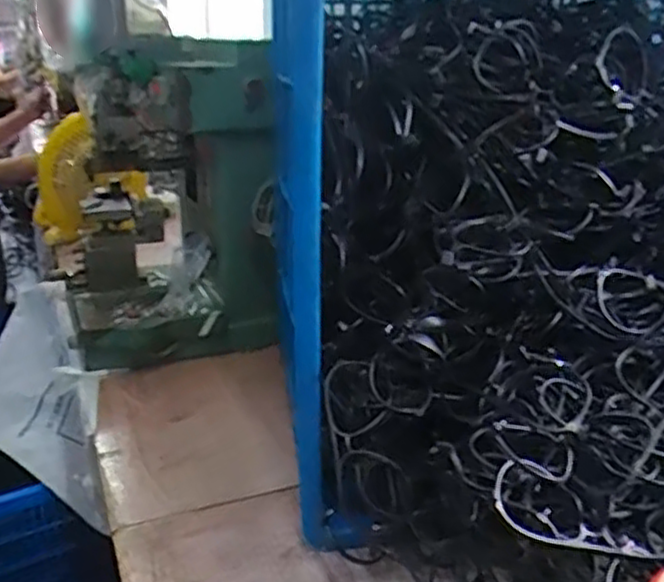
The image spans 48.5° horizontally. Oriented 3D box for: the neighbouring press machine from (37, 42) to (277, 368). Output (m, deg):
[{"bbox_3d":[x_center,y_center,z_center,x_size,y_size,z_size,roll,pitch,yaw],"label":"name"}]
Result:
[{"bbox_3d":[-0.249,-0.125,1.059,0.257,0.427,0.320,-7,20,-20],"label":"neighbouring press machine"}]

